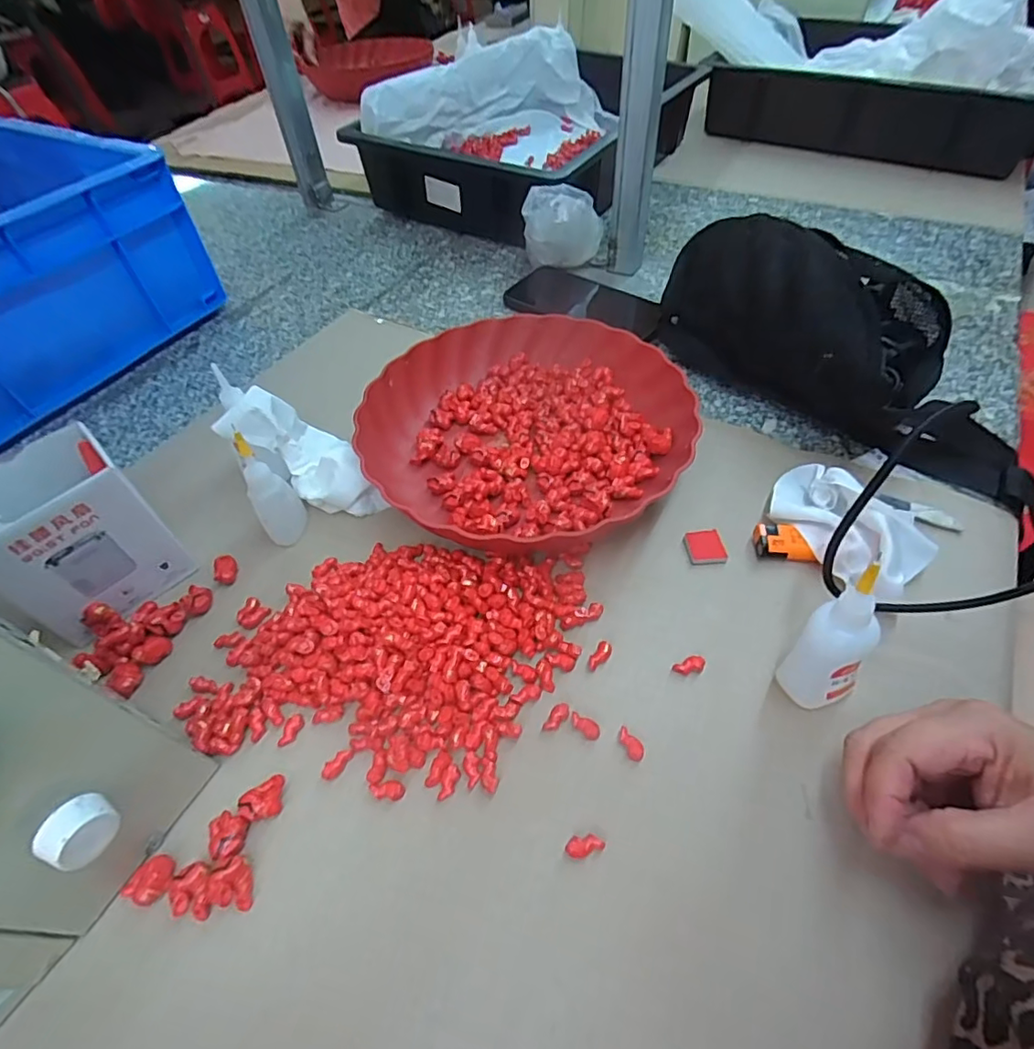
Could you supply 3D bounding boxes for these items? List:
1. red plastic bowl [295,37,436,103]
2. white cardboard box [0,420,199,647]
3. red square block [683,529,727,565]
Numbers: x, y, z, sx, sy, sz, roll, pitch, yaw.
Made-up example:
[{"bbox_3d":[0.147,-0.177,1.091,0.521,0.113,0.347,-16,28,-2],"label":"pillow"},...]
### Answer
[{"bbox_3d":[-0.284,-0.910,1.109,0.224,0.059,0.221,-2,50,2],"label":"red plastic bowl"},{"bbox_3d":[-0.279,0.008,0.353,0.071,0.095,0.086,35,60,28],"label":"white cardboard box"},{"bbox_3d":[0.127,0.016,0.378,0.024,0.007,0.025,-8,50,-4],"label":"red square block"}]

